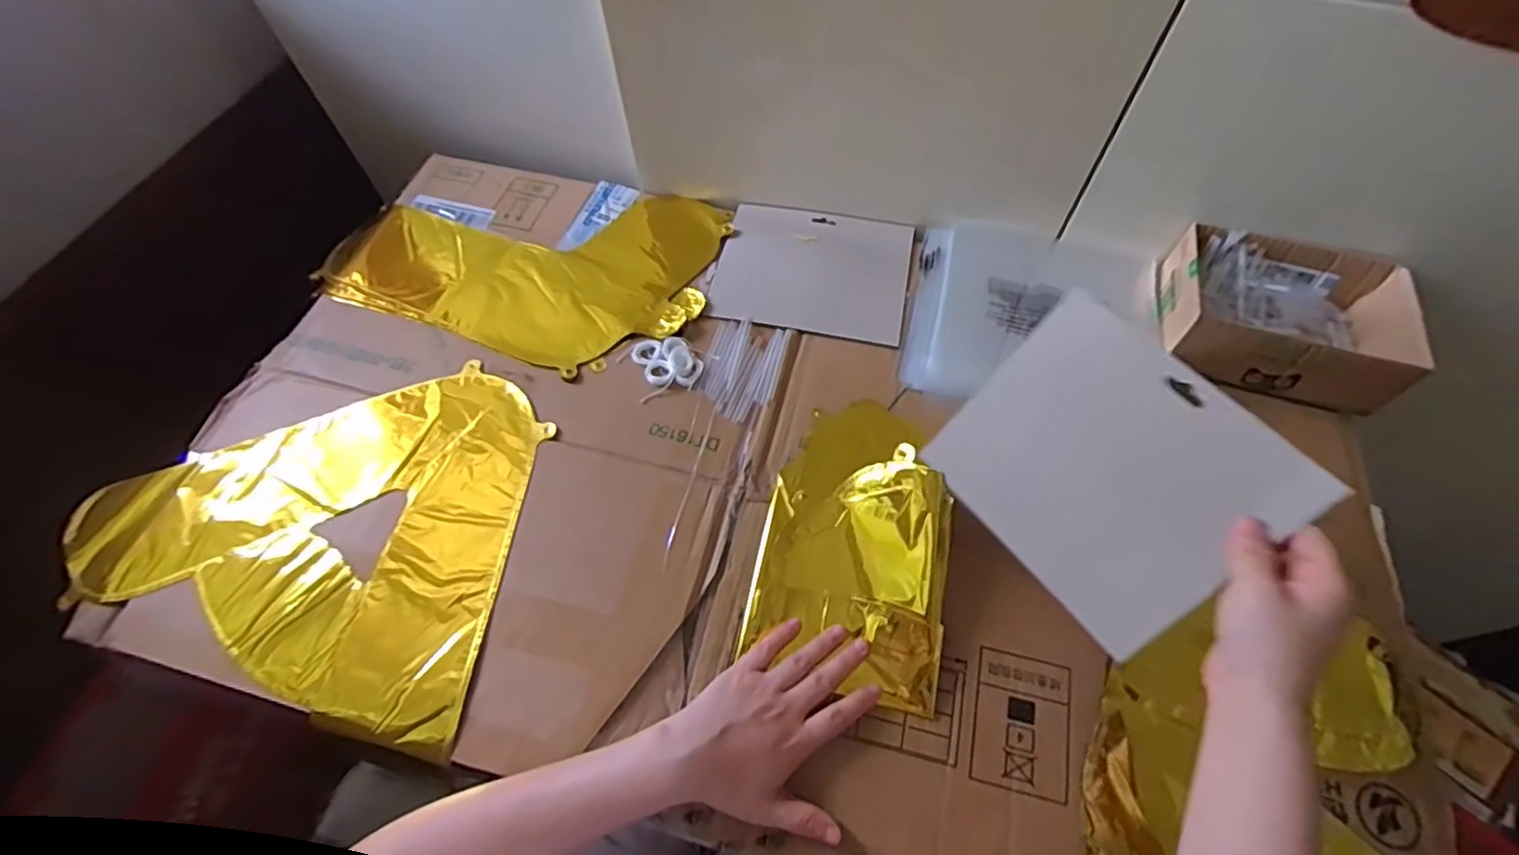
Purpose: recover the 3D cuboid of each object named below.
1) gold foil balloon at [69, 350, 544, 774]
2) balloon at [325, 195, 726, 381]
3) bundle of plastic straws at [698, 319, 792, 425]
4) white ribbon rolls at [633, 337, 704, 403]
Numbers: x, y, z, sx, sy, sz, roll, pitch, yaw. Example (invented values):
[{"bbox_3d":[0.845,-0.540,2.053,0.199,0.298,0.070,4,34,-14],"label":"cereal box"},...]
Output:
[{"bbox_3d":[-0.362,0.064,0.533,0.359,0.009,0.282,13,63,8],"label":"gold foil balloon"},{"bbox_3d":[-0.255,-0.176,0.679,0.406,0.026,0.236,12,63,7],"label":"balloon"},{"bbox_3d":[-0.015,-0.055,0.600,0.070,0.005,0.106,12,63,7],"label":"bundle of plastic straws"},{"bbox_3d":[-0.085,-0.060,0.598,0.059,0.012,0.060,0,62,1],"label":"white ribbon rolls"}]

